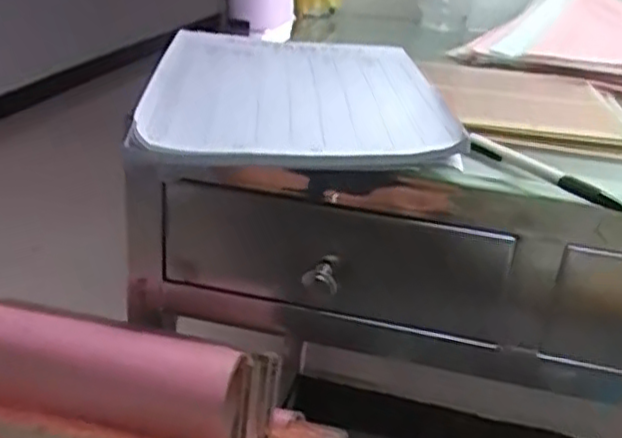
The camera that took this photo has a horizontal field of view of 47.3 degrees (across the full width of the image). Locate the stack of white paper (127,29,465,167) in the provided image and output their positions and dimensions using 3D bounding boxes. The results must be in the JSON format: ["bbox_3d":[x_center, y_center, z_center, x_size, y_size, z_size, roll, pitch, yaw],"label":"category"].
[{"bbox_3d":[-0.012,-0.107,0.563,0.212,0.020,0.297,3,27,-3],"label":"stack of white paper"}]

